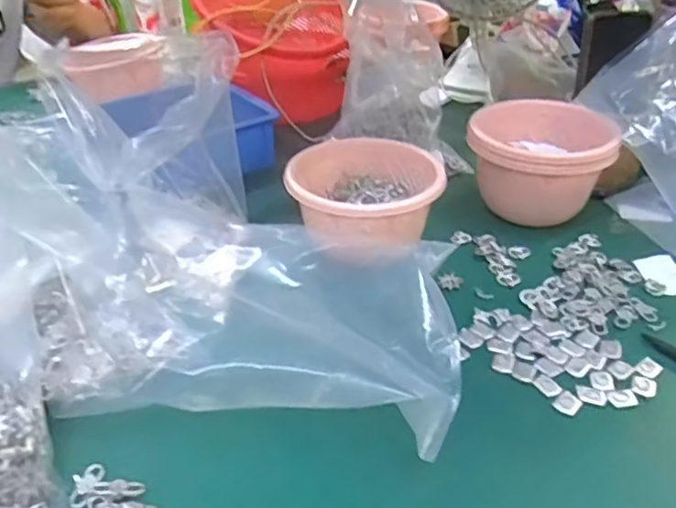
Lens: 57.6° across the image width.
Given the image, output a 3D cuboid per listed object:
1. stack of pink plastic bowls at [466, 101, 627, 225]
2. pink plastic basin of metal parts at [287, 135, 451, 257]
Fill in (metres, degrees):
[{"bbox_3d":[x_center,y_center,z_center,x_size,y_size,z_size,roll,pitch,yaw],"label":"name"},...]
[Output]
[{"bbox_3d":[0.217,-0.090,0.656,0.131,0.104,0.143,27,42,34],"label":"stack of pink plastic bowls"},{"bbox_3d":[0.022,-0.047,0.604,0.135,0.084,0.129,0,34,0],"label":"pink plastic basin of metal parts"}]

